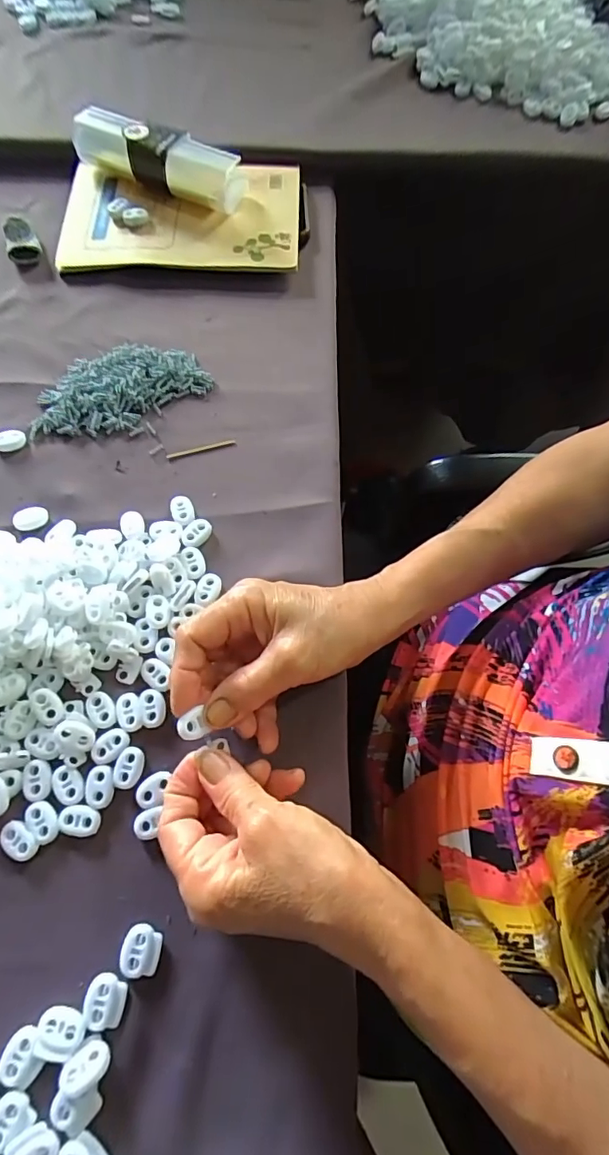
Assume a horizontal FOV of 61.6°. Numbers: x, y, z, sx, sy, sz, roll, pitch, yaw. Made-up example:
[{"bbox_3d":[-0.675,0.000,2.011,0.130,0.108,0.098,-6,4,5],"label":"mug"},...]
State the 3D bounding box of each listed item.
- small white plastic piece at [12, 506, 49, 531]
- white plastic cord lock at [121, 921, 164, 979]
[{"bbox_3d":[-0.187,-0.040,0.349,0.021,0.006,0.014,-8,68,-4],"label":"small white plastic piece"},{"bbox_3d":[-0.083,0.189,0.258,0.022,0.005,0.022,2,59,-4],"label":"white plastic cord lock"}]

